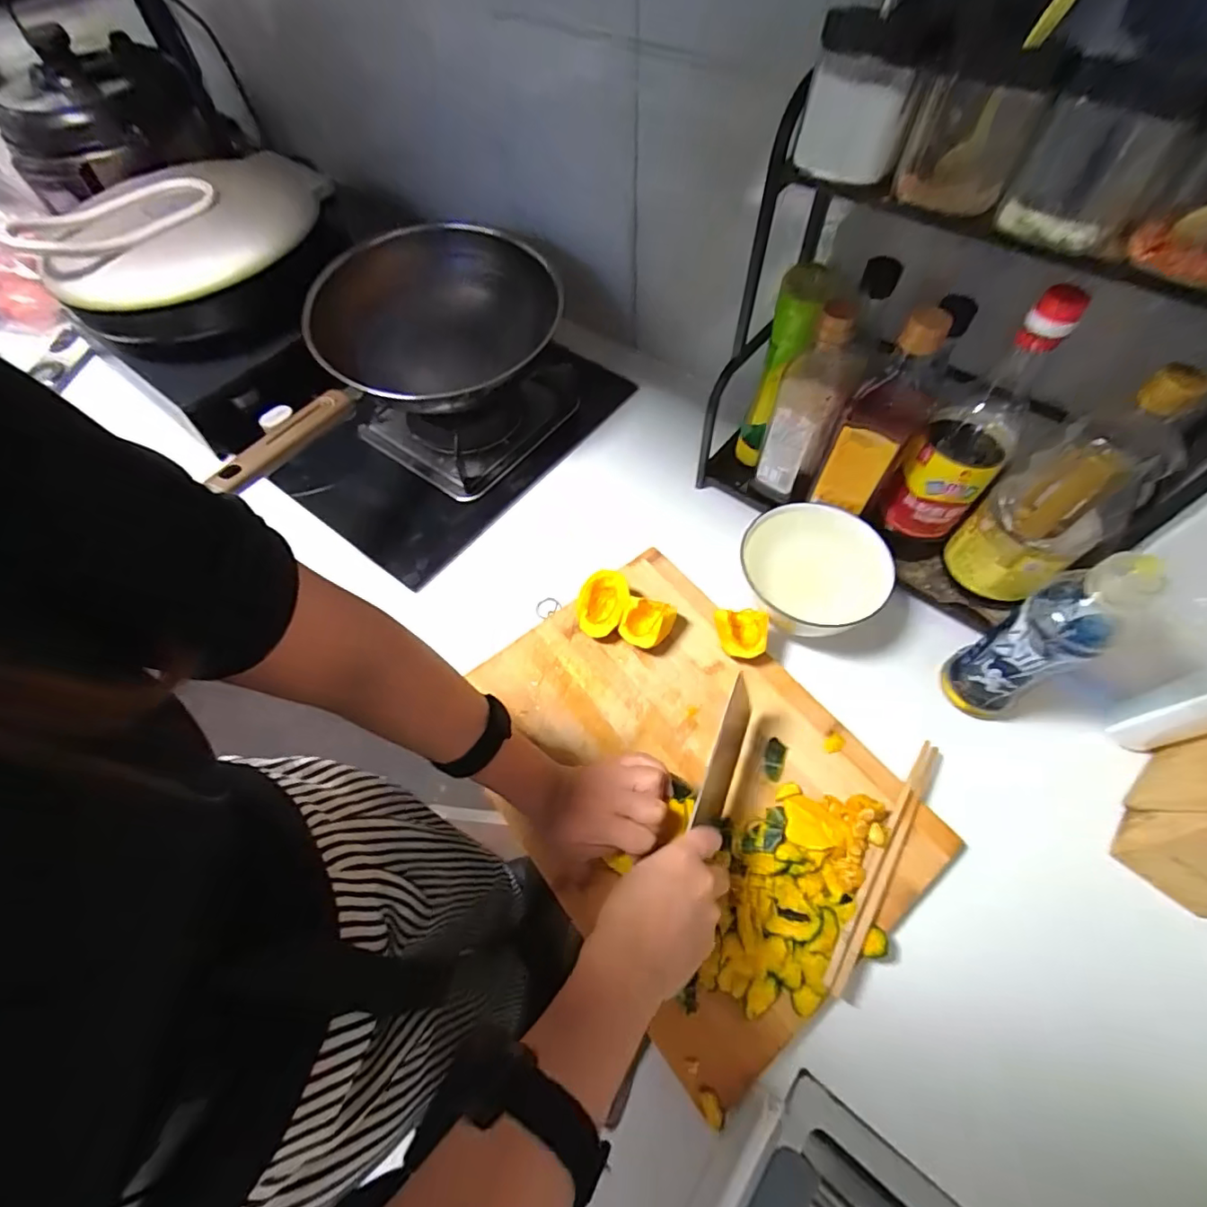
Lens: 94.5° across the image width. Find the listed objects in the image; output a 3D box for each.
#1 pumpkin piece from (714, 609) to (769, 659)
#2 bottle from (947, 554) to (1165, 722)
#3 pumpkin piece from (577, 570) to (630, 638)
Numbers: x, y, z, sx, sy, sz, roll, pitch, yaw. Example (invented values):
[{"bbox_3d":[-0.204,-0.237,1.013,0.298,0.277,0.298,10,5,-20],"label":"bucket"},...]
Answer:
[{"bbox_3d":[0.141,0.032,0.578,0.053,0.036,0.054,9,61,7],"label":"pumpkin piece"},{"bbox_3d":[0.372,0.030,0.473,0.057,0.212,0.058,-29,63,-14],"label":"bottle"},{"bbox_3d":[0.000,0.005,0.599,0.052,0.040,0.066,1,60,3],"label":"pumpkin piece"}]

